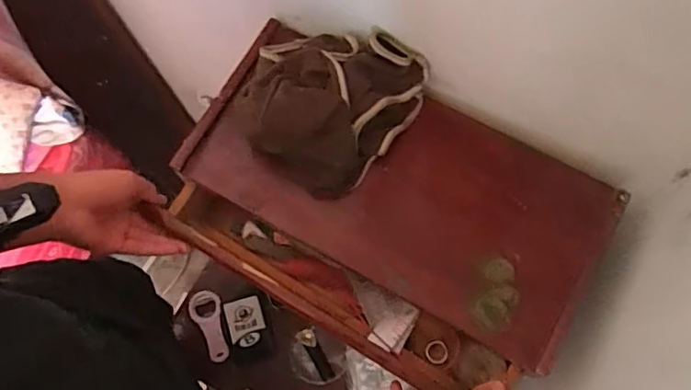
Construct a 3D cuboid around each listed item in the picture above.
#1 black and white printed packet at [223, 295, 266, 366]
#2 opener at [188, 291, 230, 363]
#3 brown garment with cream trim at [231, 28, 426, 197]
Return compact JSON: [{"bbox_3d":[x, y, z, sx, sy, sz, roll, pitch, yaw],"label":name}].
[{"bbox_3d":[-0.137,0.188,0.803,0.051,0.015,0.085,-13,73,-2],"label":"black and white printed packet"},{"bbox_3d":[-0.194,0.187,0.819,0.047,0.010,0.099,-16,73,-3],"label":"opener"},{"bbox_3d":[-0.025,-0.102,0.574,0.167,0.082,0.161,33,77,11],"label":"brown garment with cream trim"}]

